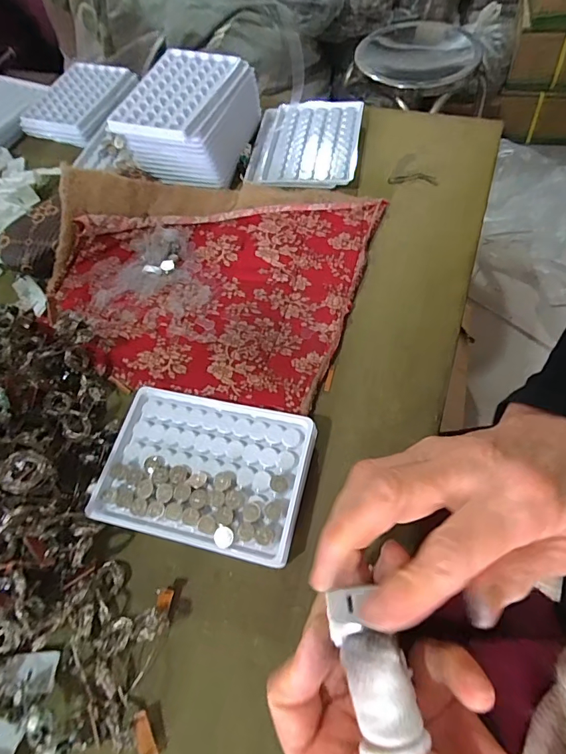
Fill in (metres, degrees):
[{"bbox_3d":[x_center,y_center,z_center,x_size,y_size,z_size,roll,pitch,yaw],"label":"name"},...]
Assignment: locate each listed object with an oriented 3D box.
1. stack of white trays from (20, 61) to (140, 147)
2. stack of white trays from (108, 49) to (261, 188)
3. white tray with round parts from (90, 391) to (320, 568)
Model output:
[{"bbox_3d":[-0.248,-0.340,0.522,0.098,0.022,0.127,12,63,12],"label":"stack of white trays"},{"bbox_3d":[-0.091,-0.262,0.429,0.109,0.060,0.129,12,66,12],"label":"stack of white trays"},{"bbox_3d":[-0.052,0.059,0.277,0.131,0.018,0.093,13,65,6],"label":"white tray with round parts"}]

